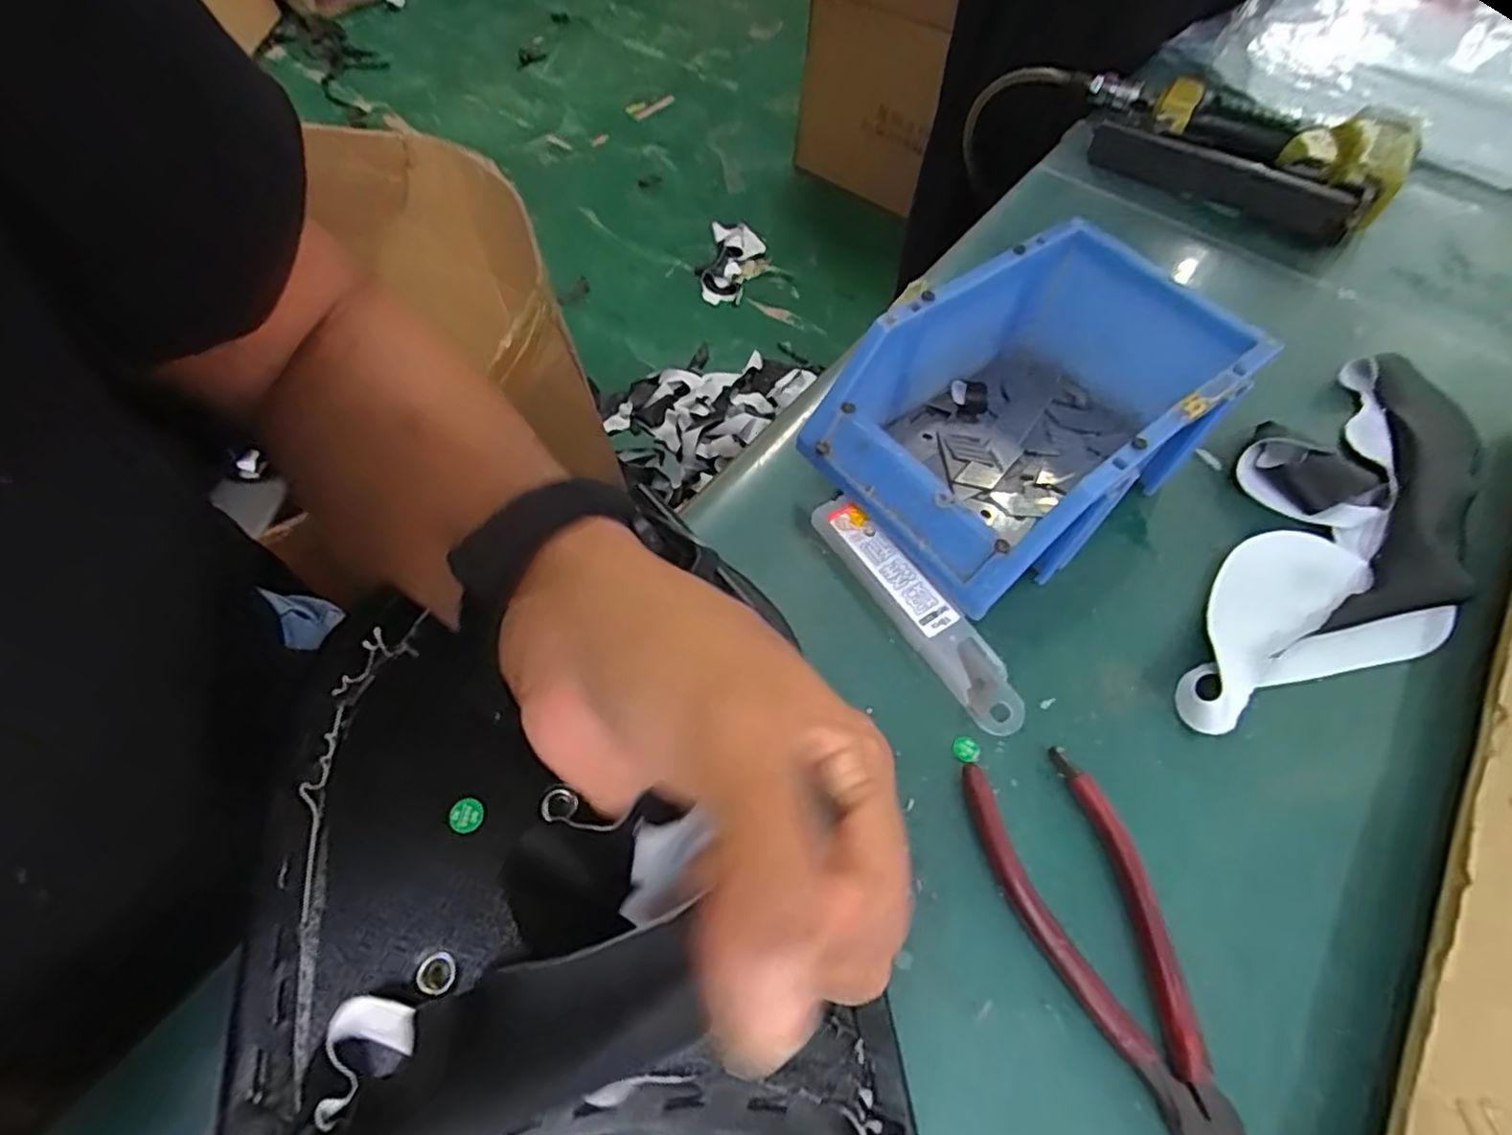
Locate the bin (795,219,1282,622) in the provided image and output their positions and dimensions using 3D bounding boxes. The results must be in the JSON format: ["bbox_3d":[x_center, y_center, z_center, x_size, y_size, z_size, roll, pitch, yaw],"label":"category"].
[{"bbox_3d":[0.130,-0.075,0.335,0.184,0.077,0.122,-34,66,-21],"label":"bin"}]

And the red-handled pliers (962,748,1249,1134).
[{"bbox_3d":[0.126,0.140,0.243,0.051,0.011,0.153,-14,60,-11],"label":"red-handled pliers"}]

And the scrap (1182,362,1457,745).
[{"bbox_3d":[0.291,-0.021,0.347,0.102,0.021,0.285,27,61,13],"label":"scrap"}]

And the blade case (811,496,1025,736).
[{"bbox_3d":[0.070,0.017,0.313,0.024,0.016,0.127,-31,65,-20],"label":"blade case"}]

